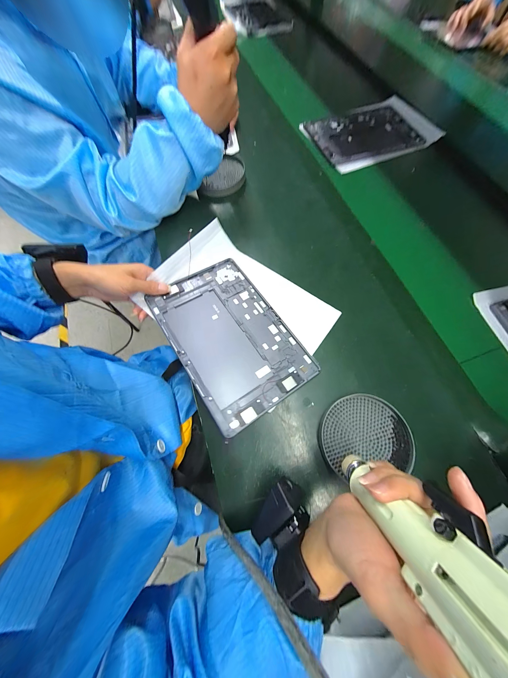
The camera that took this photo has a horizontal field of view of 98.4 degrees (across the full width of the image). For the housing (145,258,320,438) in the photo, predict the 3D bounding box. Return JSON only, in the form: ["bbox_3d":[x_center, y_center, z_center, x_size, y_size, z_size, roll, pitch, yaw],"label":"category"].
[{"bbox_3d":[-0.036,-0.007,0.342,0.166,0.008,0.249,-31,72,-17],"label":"housing"}]

